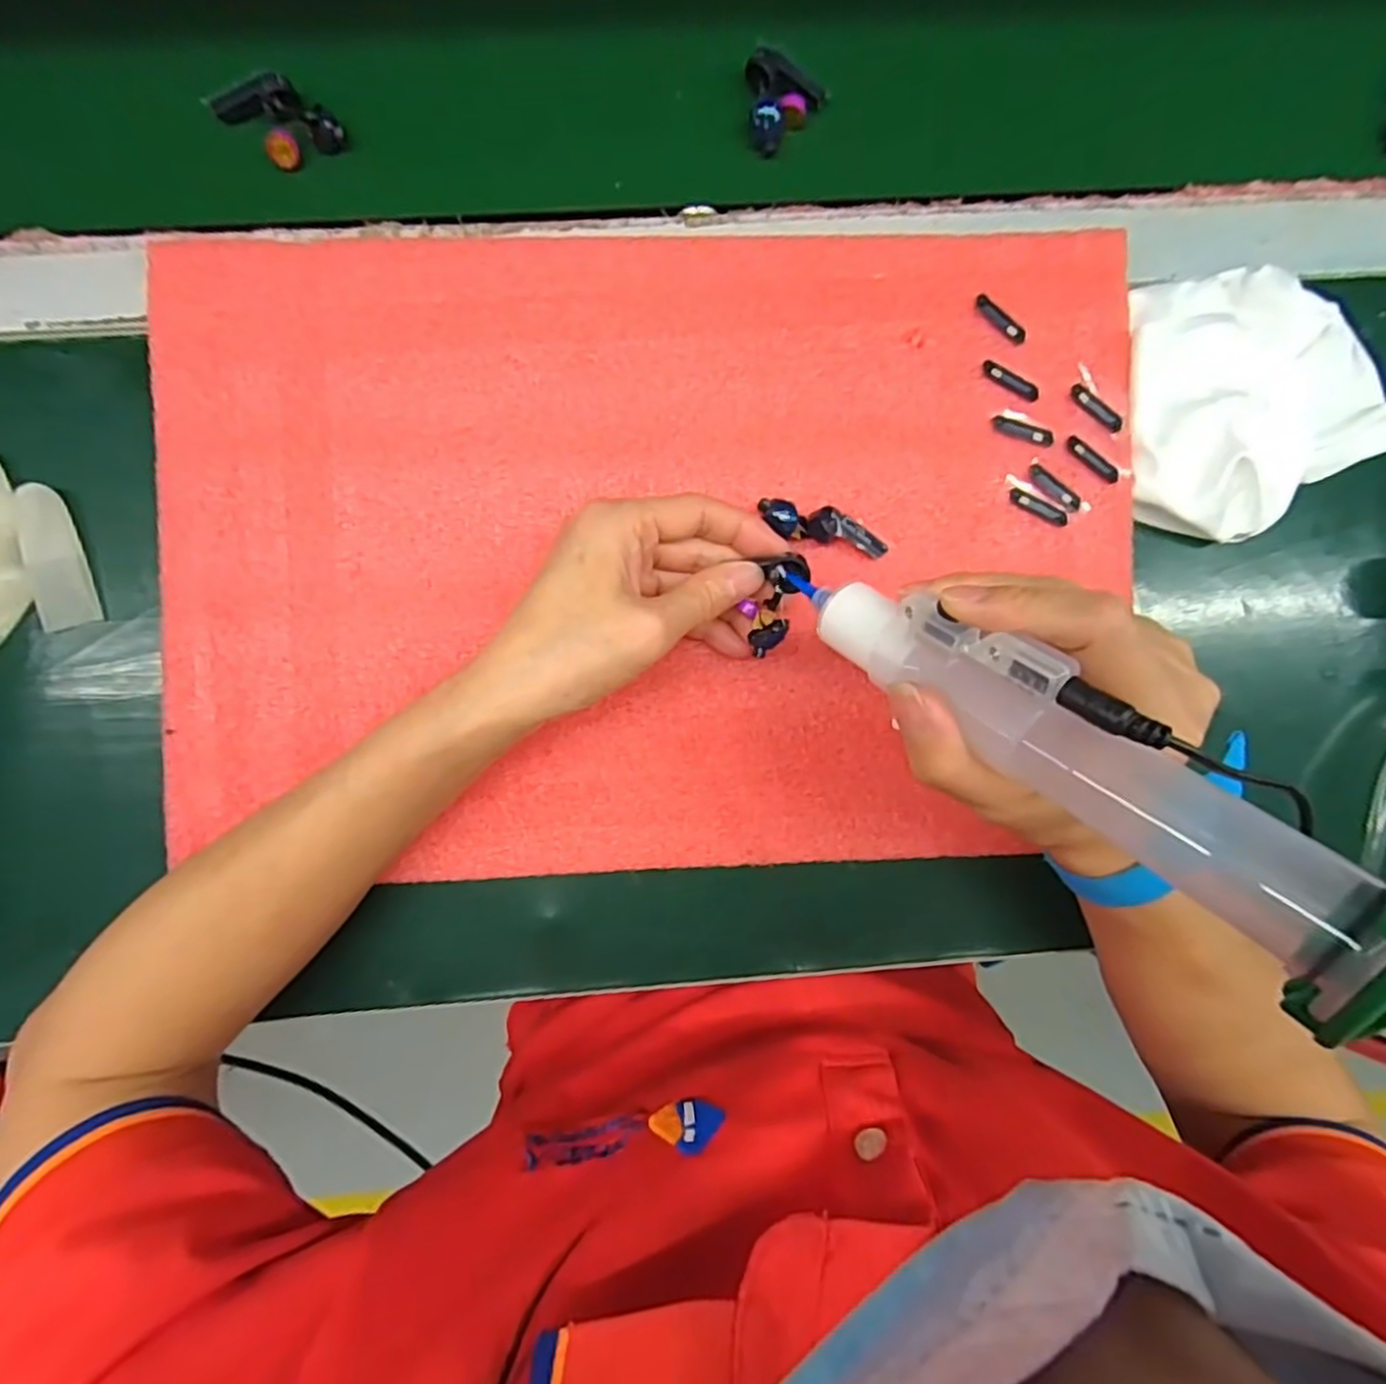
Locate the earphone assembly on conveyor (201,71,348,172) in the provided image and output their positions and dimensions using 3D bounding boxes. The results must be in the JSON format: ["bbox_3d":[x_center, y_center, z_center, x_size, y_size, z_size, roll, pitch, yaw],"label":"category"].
[{"bbox_3d":[-0.173,-0.239,0.293,0.046,0.014,0.031,40,89,-3],"label":"earphone assembly on conveyor"}]

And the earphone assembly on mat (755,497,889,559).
[{"bbox_3d":[0.054,-0.069,0.293,0.055,0.014,0.014,14,91,-3],"label":"earphone assembly on mat"}]

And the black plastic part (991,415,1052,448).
[{"bbox_3d":[0.142,-0.112,0.301,0.026,0.004,0.007,20,90,-3],"label":"black plastic part"}]

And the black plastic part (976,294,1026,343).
[{"bbox_3d":[0.131,-0.159,0.299,0.027,0.004,0.006,43,89,-3],"label":"black plastic part"}]

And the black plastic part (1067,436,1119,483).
[{"bbox_3d":[0.172,-0.100,0.300,0.027,0.004,0.007,42,89,-3],"label":"black plastic part"}]

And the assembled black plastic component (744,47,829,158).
[{"bbox_3d":[0.037,-0.248,0.299,0.034,0.014,0.032,15,91,-3],"label":"assembled black plastic component"}]

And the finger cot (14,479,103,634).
[{"bbox_3d":[-0.264,-0.056,0.289,0.021,0.005,0.058,-11,92,-3],"label":"finger cot"}]

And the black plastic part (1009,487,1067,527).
[{"bbox_3d":[0.148,-0.079,0.301,0.027,0.004,0.007,28,90,-3],"label":"black plastic part"}]

